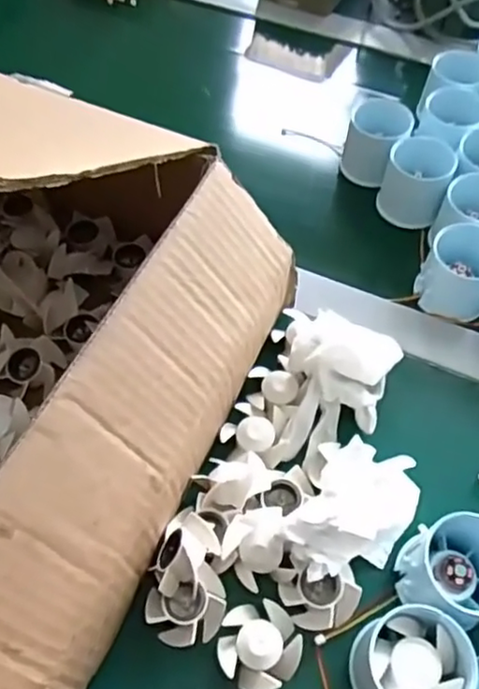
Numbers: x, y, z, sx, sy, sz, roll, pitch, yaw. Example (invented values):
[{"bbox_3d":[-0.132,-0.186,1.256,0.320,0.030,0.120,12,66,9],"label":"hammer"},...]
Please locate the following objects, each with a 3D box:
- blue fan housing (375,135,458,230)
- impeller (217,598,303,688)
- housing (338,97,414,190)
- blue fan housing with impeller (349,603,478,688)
[{"bbox_3d":[0.145,-0.134,0.520,0.052,0.053,0.056,20,59,11],"label":"blue fan housing"},{"bbox_3d":[0.011,0.162,0.343,0.042,0.015,0.044,0,57,0],"label":"impeller"},{"bbox_3d":[0.114,-0.168,0.537,0.050,0.054,0.050,20,59,11],"label":"housing"},{"bbox_3d":[0.087,0.166,0.327,0.051,0.045,0.051,0,57,0],"label":"blue fan housing with impeller"}]

